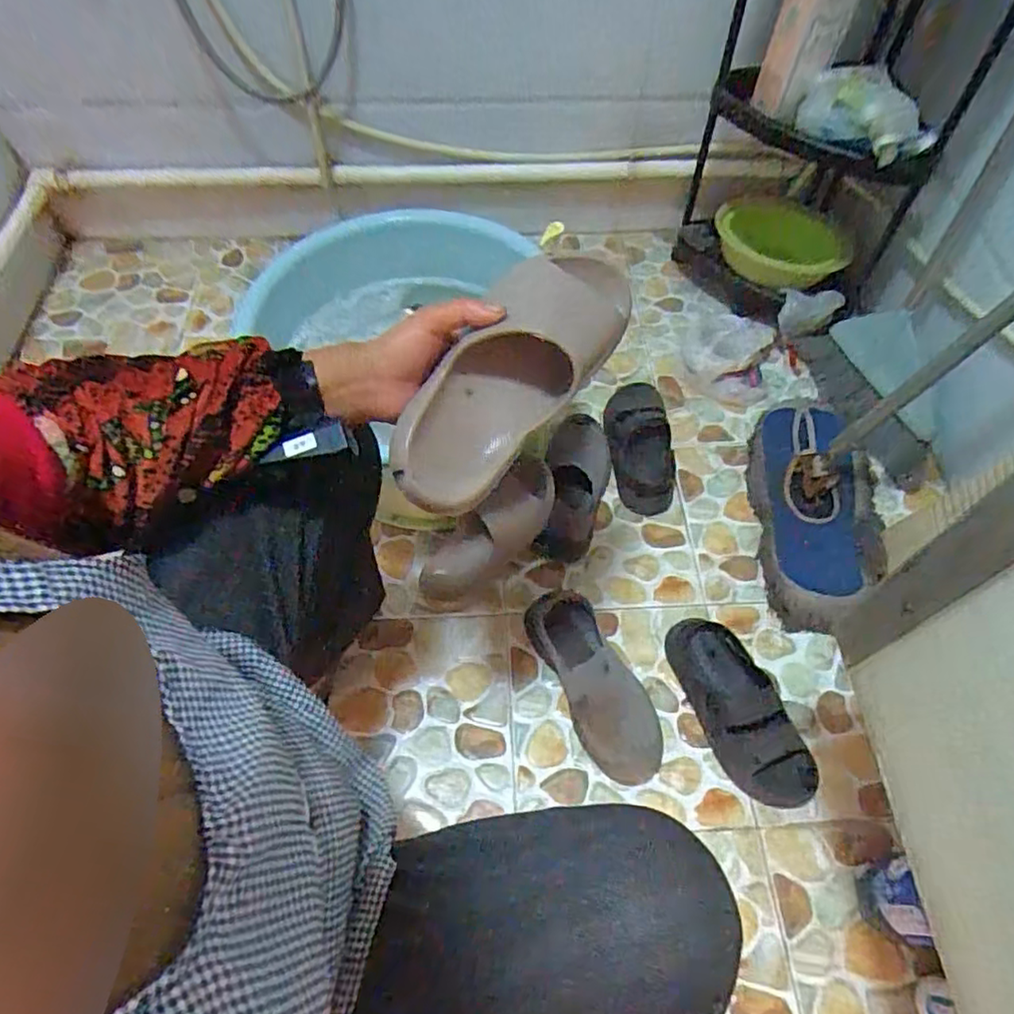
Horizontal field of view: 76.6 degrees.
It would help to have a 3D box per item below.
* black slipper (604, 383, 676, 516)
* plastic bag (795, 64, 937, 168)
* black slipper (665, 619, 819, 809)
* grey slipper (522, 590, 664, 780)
[{"bbox_3d":[0.218,-0.116,1.062,0.104,0.051,0.261,0,59,0],"label":"black slipper"},{"bbox_3d":[0.507,-0.559,0.927,0.197,0.099,0.073,39,66,20],"label":"plastic bag"},{"bbox_3d":[0.301,0.262,0.843,0.091,0.058,0.253,-18,61,-10],"label":"black slipper"},{"bbox_3d":[0.118,0.235,0.875,0.094,0.065,0.271,-22,61,-12],"label":"grey slipper"}]

